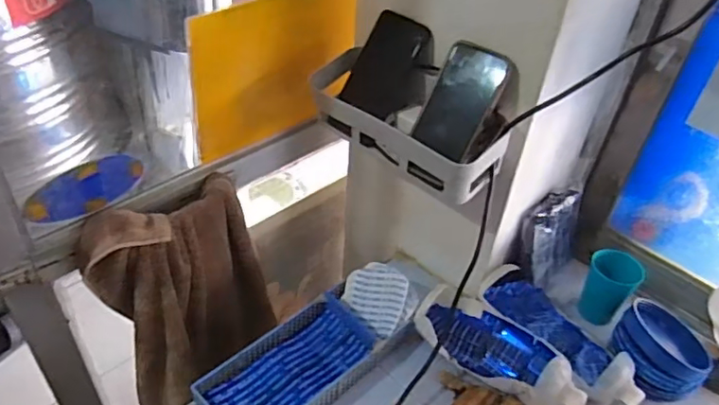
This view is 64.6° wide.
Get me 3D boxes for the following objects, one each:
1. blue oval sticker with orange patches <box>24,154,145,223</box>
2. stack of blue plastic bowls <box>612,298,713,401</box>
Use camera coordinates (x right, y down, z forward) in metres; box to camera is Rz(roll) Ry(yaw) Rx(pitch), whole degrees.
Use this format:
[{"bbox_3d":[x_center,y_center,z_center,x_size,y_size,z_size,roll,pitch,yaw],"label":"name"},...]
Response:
[{"bbox_3d":[-0.322,-0.017,0.671,0.134,0.057,0.011,-33,38,-29],"label":"blue oval sticker with orange patches"},{"bbox_3d":[0.421,0.202,0.787,0.122,0.082,0.128,32,48,28],"label":"stack of blue plastic bowls"}]

